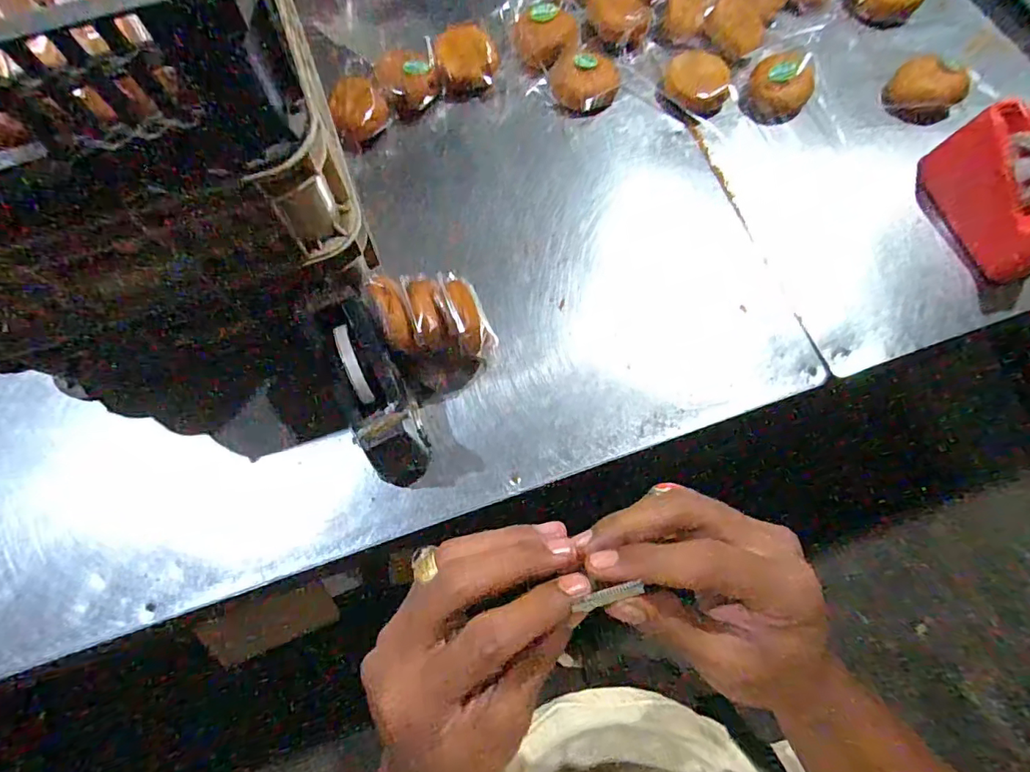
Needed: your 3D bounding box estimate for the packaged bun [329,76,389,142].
[{"bbox_3d":[-0.217,-0.388,0.735,0.073,0.030,0.081,-21,72,-8],"label":"packaged bun"}]

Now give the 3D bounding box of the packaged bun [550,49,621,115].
[{"bbox_3d":[0.102,-0.434,0.754,0.089,0.037,0.086,0,70,-1],"label":"packaged bun"}]

